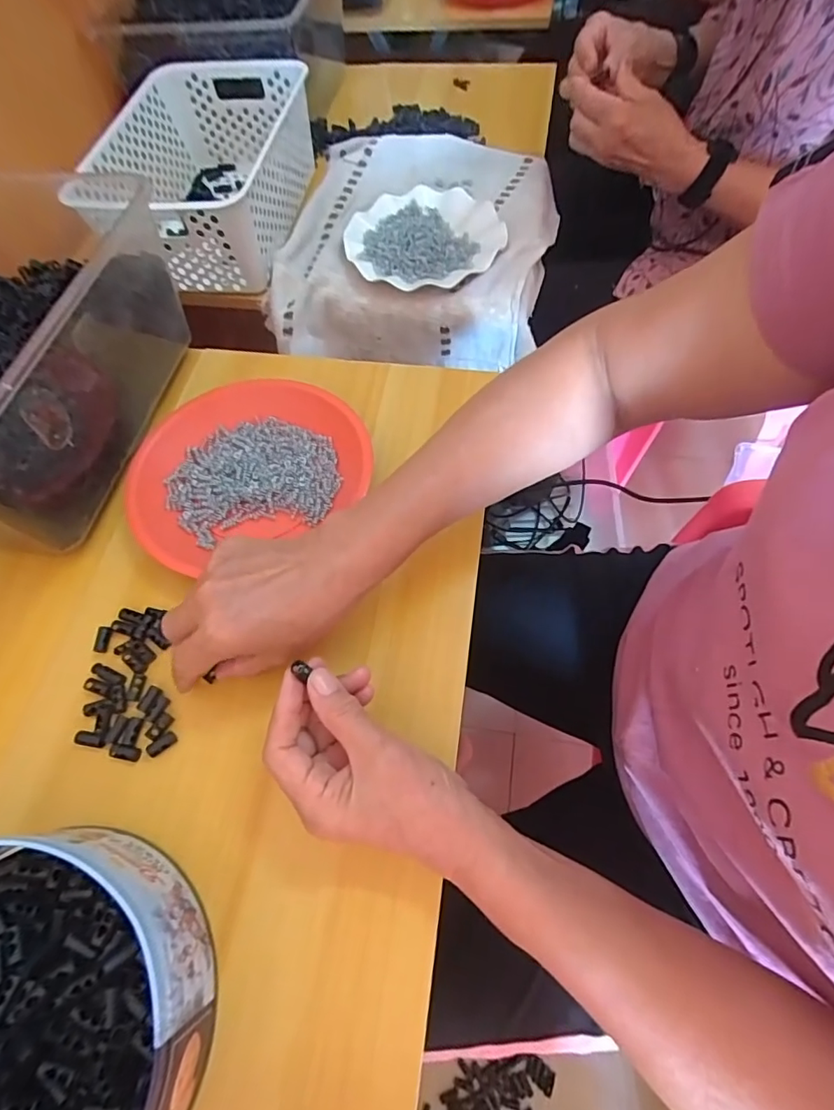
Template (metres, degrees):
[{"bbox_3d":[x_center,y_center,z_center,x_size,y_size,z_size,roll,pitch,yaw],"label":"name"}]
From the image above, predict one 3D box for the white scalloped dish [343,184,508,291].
[{"bbox_3d":[0.007,-0.384,0.618,0.178,0.023,0.178,-1,63,2],"label":"white scalloped dish"}]

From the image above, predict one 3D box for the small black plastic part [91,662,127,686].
[{"bbox_3d":[-0.222,0.085,0.371,0.028,0.004,0.008,22,65,11],"label":"small black plastic part"}]

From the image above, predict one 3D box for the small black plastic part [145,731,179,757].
[{"bbox_3d":[-0.173,0.128,0.350,0.020,0.004,0.009,-37,68,-17],"label":"small black plastic part"}]

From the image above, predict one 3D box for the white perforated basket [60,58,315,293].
[{"bbox_3d":[-0.263,-0.469,0.645,0.211,0.115,0.317,8,64,7],"label":"white perforated basket"}]

